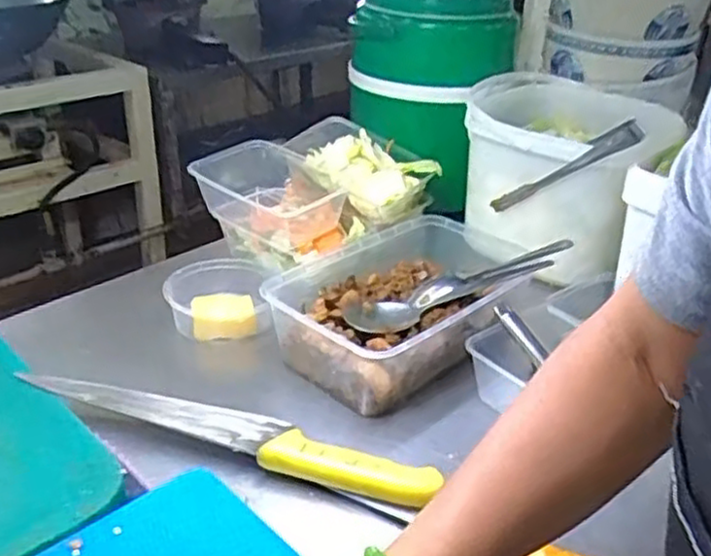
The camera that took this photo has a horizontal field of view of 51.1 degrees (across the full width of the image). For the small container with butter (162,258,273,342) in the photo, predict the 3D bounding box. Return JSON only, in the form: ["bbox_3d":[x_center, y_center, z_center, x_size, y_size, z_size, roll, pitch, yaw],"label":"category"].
[{"bbox_3d":[-0.142,0.023,0.768,0.101,0.041,0.112,-5,29,-13],"label":"small container with butter"}]

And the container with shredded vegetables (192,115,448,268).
[{"bbox_3d":[-0.044,-0.099,0.903,0.253,0.102,0.163,-22,37,-38],"label":"container with shredded vegetables"}]

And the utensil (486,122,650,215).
[{"bbox_3d":[0.219,-0.114,0.791,0.183,0.024,0.014,-30,1,45],"label":"utensil"}]

